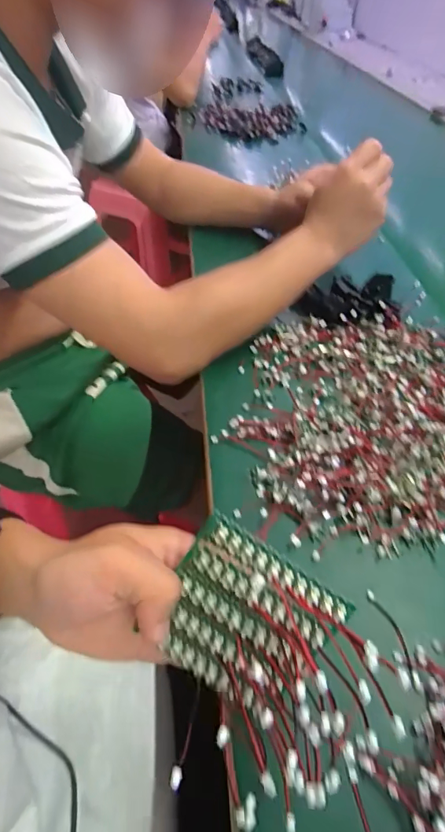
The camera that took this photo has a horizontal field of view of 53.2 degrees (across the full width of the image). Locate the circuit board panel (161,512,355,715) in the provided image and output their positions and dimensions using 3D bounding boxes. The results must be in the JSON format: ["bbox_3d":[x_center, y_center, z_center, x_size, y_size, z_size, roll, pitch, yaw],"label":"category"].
[{"bbox_3d":[0.009,0.104,0.225,0.079,0.082,0.008,33,16,5],"label":"circuit board panel"}]

